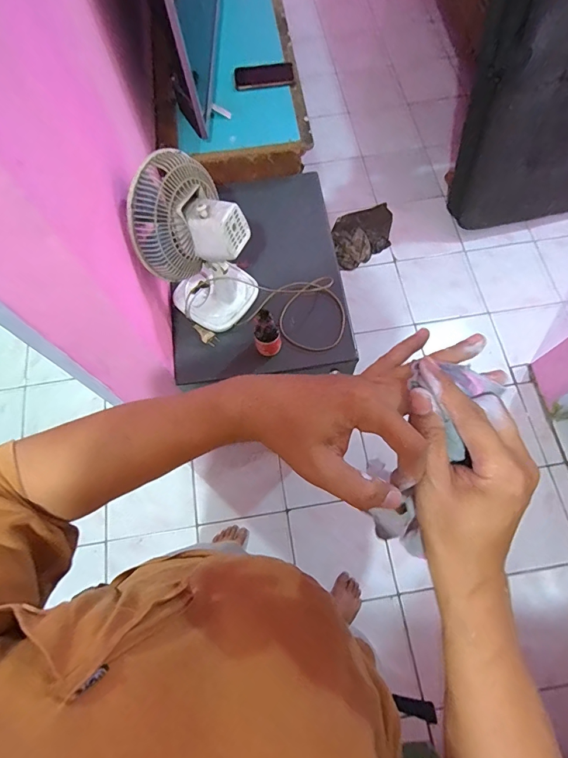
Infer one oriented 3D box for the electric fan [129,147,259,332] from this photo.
[{"bbox_3d":[-0.155,-0.251,0.793,0.171,0.310,0.179,14,71,7],"label":"electric fan"}]

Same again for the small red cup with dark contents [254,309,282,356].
[{"bbox_3d":[-0.034,-0.092,0.823,0.058,0.112,0.046,-11,70,-2],"label":"small red cup with dark contents"}]

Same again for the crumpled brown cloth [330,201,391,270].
[{"bbox_3d":[0.327,-0.617,1.709,0.239,0.112,0.359,12,71,6],"label":"crumpled brown cloth"}]

